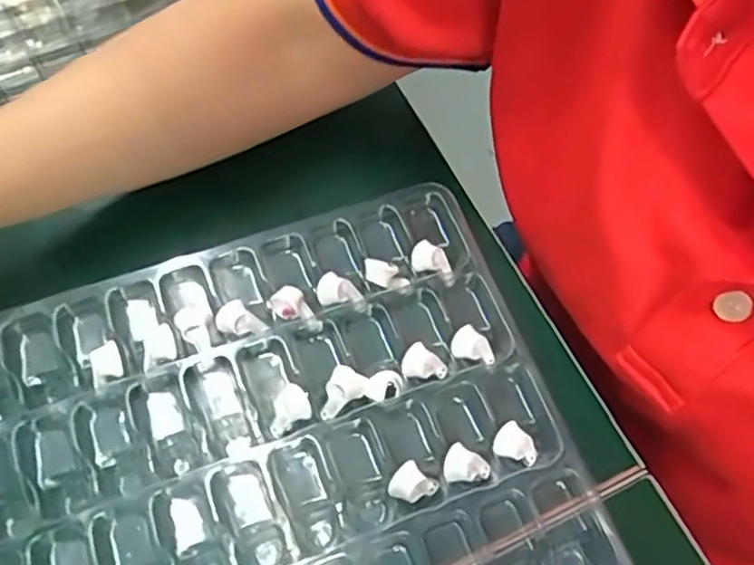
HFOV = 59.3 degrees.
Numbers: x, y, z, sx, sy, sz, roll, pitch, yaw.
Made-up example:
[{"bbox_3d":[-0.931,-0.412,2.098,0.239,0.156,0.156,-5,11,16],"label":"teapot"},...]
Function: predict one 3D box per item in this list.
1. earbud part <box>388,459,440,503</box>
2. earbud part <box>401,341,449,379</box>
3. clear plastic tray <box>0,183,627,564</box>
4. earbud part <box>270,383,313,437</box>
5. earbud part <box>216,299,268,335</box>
[{"bbox_3d":[0.014,0.085,0.276,0.017,0.007,0.017,41,71,18],"label":"earbud part"},{"bbox_3d":[0.022,0.036,0.303,0.020,0.006,0.015,6,62,2],"label":"earbud part"},{"bbox_3d":[-0.038,0.096,0.281,0.273,0.031,0.256,-18,64,-10],"label":"clear plastic tray"},{"bbox_3d":[-0.039,0.056,0.295,0.019,0.014,0.016,-21,65,-12],"label":"earbud part"},{"bbox_3d":[-0.065,0.018,0.314,0.021,0.017,0.013,-22,65,-13],"label":"earbud part"}]

